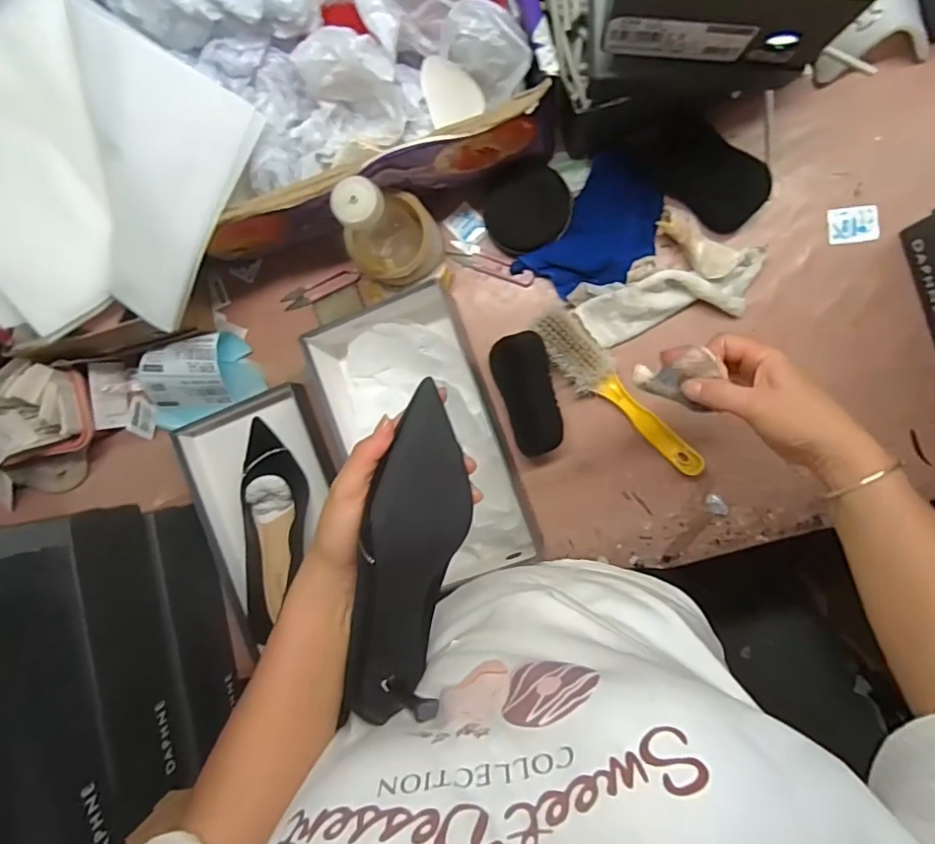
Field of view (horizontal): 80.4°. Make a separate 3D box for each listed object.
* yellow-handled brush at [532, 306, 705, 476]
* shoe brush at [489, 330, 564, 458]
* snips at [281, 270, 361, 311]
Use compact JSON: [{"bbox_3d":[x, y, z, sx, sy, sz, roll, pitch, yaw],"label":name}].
[{"bbox_3d":[0.153,-0.027,0.582,0.052,0.025,0.226,-40,86,8],"label":"yellow-handled brush"},{"bbox_3d":[0.064,-0.029,0.588,0.058,0.046,0.128,-16,90,9],"label":"shoe brush"},{"bbox_3d":[-0.173,-0.156,0.654,0.102,0.012,0.023,-21,89,9],"label":"snips"}]

